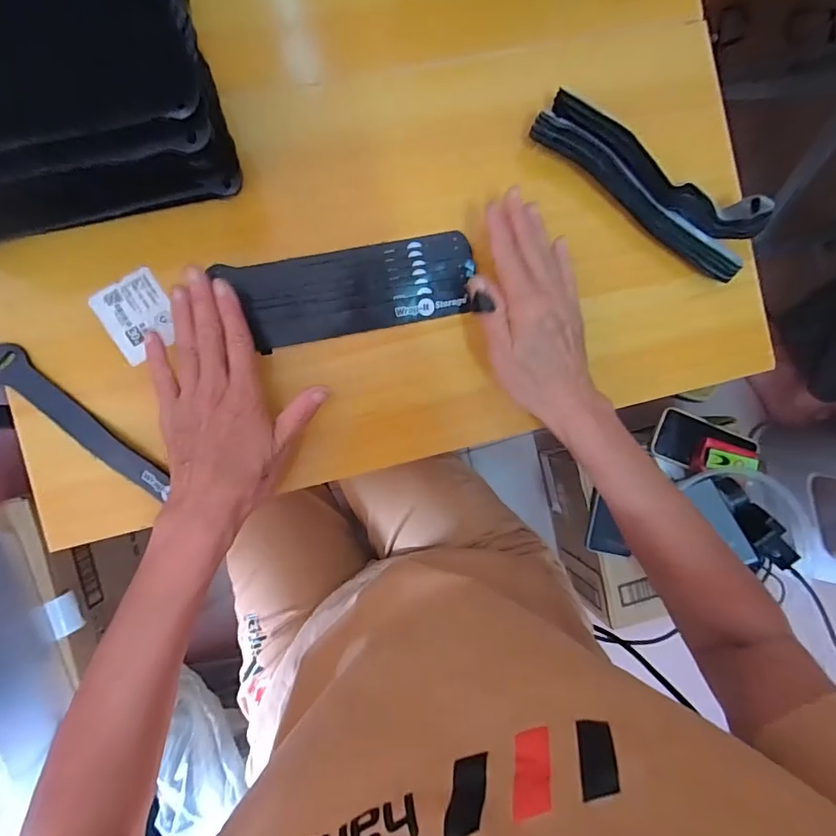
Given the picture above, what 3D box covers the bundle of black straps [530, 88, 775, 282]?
[{"bbox_3d":[0.182,-0.187,0.378,0.198,0.035,0.058,33,88,-6],"label":"bundle of black straps"}]

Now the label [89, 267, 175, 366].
[{"bbox_3d":[-0.207,-0.075,0.356,0.047,0.005,0.057,-32,95,-7],"label":"label"}]

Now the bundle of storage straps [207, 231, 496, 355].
[{"bbox_3d":[-0.048,-0.099,0.371,0.182,0.016,0.063,-10,93,-3],"label":"bundle of storage straps"}]

